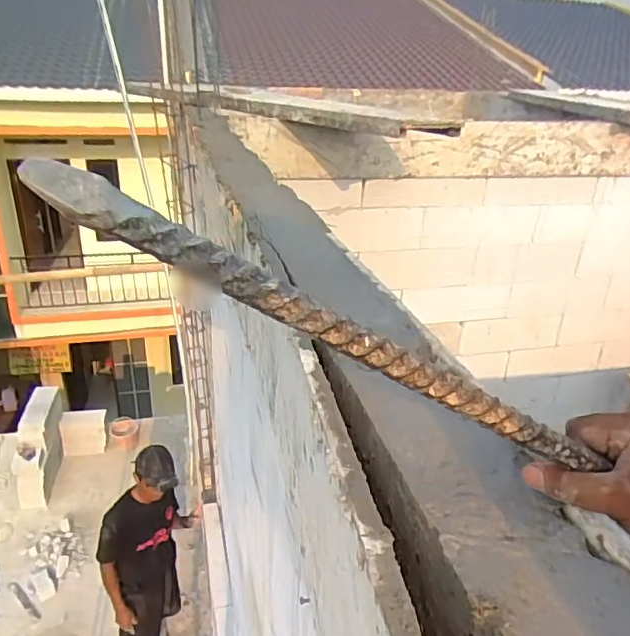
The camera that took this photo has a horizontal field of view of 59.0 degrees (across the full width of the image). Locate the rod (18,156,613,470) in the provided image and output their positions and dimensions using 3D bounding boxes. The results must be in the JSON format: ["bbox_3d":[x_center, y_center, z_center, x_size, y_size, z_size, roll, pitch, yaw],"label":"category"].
[{"bbox_3d":[0.022,0.011,0.273,0.318,0.018,0.011,28,19,-20],"label":"rod"}]

